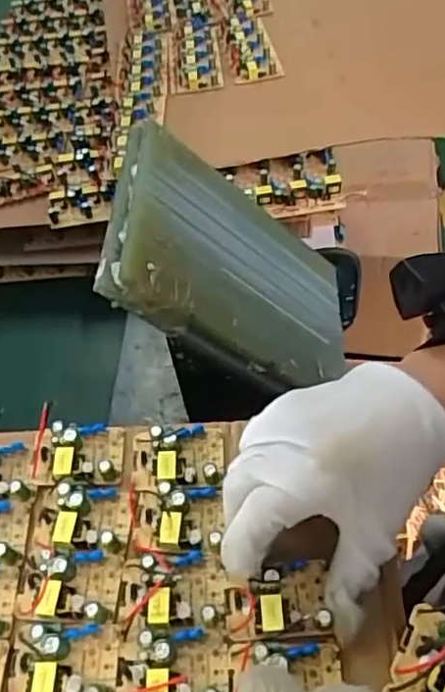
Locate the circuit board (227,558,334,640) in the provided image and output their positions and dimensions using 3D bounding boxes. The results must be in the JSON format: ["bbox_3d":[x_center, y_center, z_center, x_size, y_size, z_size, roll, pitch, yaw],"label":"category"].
[{"bbox_3d":[0.027,0.121,0.308,0.049,0.015,0.035,-6,52,1],"label":"circuit board"}]

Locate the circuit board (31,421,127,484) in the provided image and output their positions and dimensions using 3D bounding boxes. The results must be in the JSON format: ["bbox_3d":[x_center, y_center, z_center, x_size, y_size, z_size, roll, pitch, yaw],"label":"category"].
[{"bbox_3d":[-0.083,0.061,0.360,0.051,0.015,0.037,-6,52,1],"label":"circuit board"}]

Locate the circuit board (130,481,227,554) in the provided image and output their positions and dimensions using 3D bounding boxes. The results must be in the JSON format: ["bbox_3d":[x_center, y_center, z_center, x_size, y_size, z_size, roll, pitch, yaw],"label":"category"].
[{"bbox_3d":[-0.026,0.088,0.332,0.049,0.018,0.035,-3,53,3],"label":"circuit board"}]

